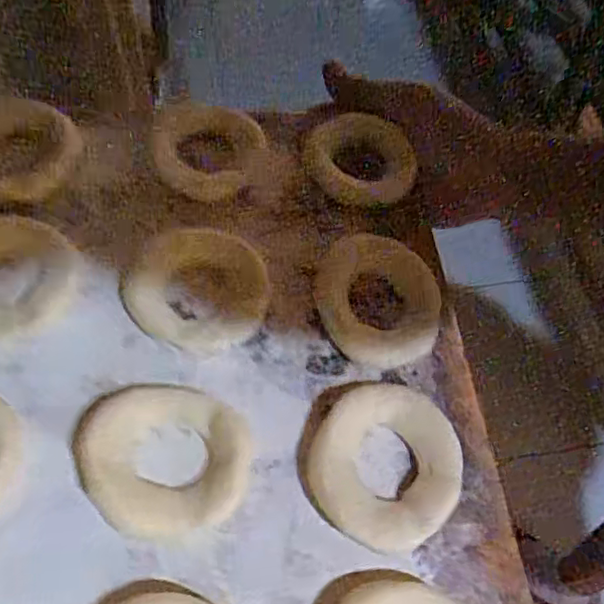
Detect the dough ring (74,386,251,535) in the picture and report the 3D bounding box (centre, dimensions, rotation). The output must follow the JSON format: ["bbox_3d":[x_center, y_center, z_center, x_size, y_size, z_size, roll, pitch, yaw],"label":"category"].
[{"bbox_3d":[-0.055,0.060,0.242,0.066,0.010,0.056,-4,56,-5],"label":"dough ring"}]

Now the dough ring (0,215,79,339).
[{"bbox_3d":[-0.130,-0.012,0.269,0.056,0.011,0.058,1,56,-1],"label":"dough ring"}]

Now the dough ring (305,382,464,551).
[{"bbox_3d":[0.035,0.064,0.249,0.069,0.012,0.060,-36,64,-23],"label":"dough ring"}]

